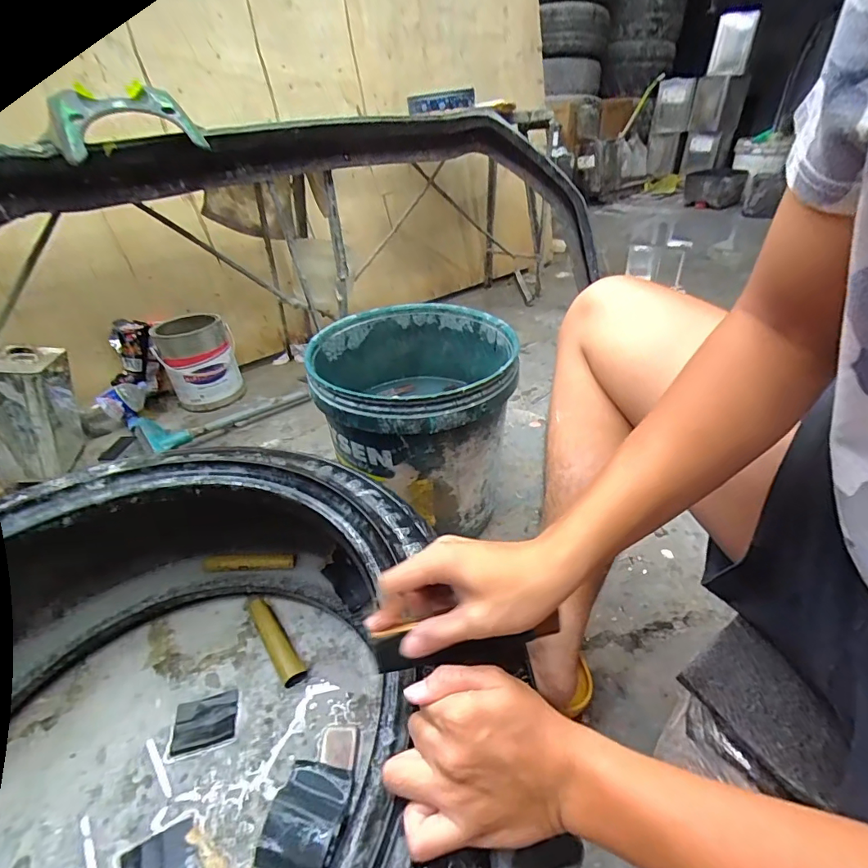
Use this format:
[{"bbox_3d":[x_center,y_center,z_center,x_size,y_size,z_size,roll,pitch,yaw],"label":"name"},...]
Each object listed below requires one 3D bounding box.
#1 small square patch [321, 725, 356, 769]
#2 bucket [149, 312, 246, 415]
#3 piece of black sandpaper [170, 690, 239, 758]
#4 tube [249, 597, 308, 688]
[{"bbox_3d":[-0.110,0.361,0.534,0.037,0.012,0.045,-2,35,2],"label":"small square patch"},{"bbox_3d":[-0.605,-0.189,1.195,0.170,0.202,0.170,-2,35,1],"label":"bucket"},{"bbox_3d":[-0.280,0.353,0.566,0.073,0.005,0.059,-10,40,-10],"label":"piece of black sandpaper"},{"bbox_3d":[-0.223,0.283,0.642,0.030,0.025,0.149,-27,41,-29],"label":"tube"}]

